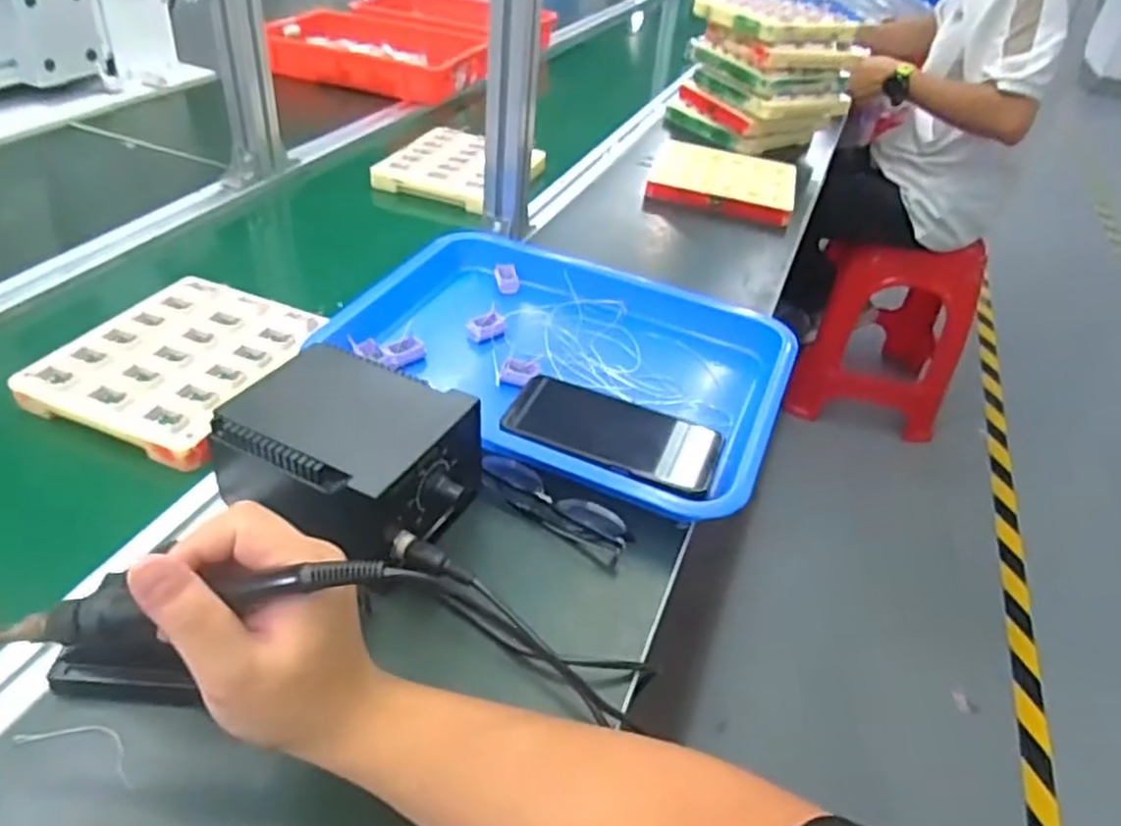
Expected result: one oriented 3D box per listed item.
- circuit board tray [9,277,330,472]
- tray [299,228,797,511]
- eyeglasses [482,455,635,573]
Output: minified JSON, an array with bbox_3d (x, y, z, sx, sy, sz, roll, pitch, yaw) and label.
[{"bbox_3d":[-0.328,-0.046,0.652,0.176,0.031,0.195,16,39,14],"label":"circuit board tray"},{"bbox_3d":[0.012,-0.067,0.711,0.396,0.049,0.334,15,39,13],"label":"tray"},{"bbox_3d":[-0.004,0.072,0.569,0.128,0.025,0.040,25,42,24],"label":"eyeglasses"}]

